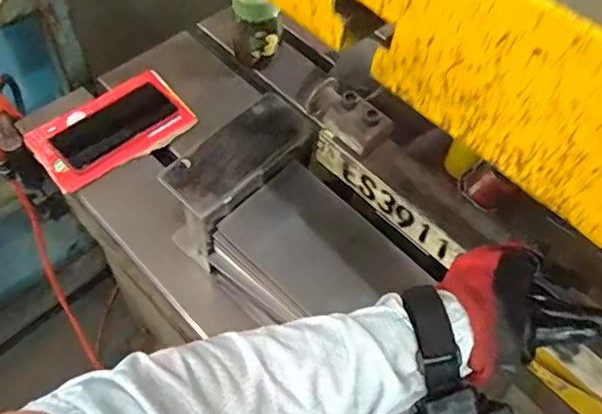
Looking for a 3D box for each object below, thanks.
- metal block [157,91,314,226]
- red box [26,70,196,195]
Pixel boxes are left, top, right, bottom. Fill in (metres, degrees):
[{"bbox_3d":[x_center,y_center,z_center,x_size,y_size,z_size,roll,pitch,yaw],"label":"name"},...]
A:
[{"bbox_3d":[-0.063,-0.053,0.594,0.073,0.028,0.160,38,61,19],"label":"metal block"},{"bbox_3d":[-0.249,-0.103,0.756,0.196,0.029,0.117,-30,63,-22],"label":"red box"}]

